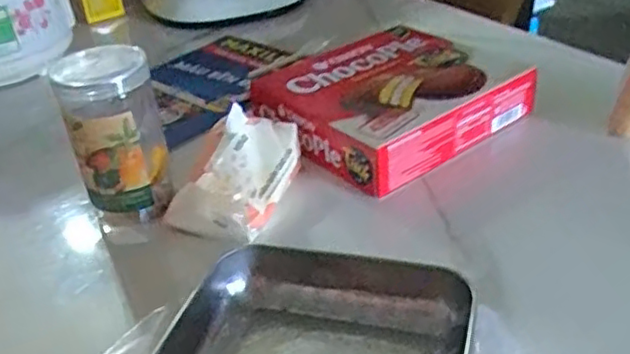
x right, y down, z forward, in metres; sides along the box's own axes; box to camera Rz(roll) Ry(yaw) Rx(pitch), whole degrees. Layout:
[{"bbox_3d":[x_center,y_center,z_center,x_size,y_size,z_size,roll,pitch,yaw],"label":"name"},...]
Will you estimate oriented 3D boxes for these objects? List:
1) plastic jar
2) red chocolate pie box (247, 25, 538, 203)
[{"bbox_3d":[-0.184,-0.031,0.627,0.082,0.163,0.082,-11,34,-10],"label":"plastic jar"},{"bbox_3d":[0.078,-0.089,0.755,0.247,0.065,0.229,-26,39,-29],"label":"red chocolate pie box"}]

